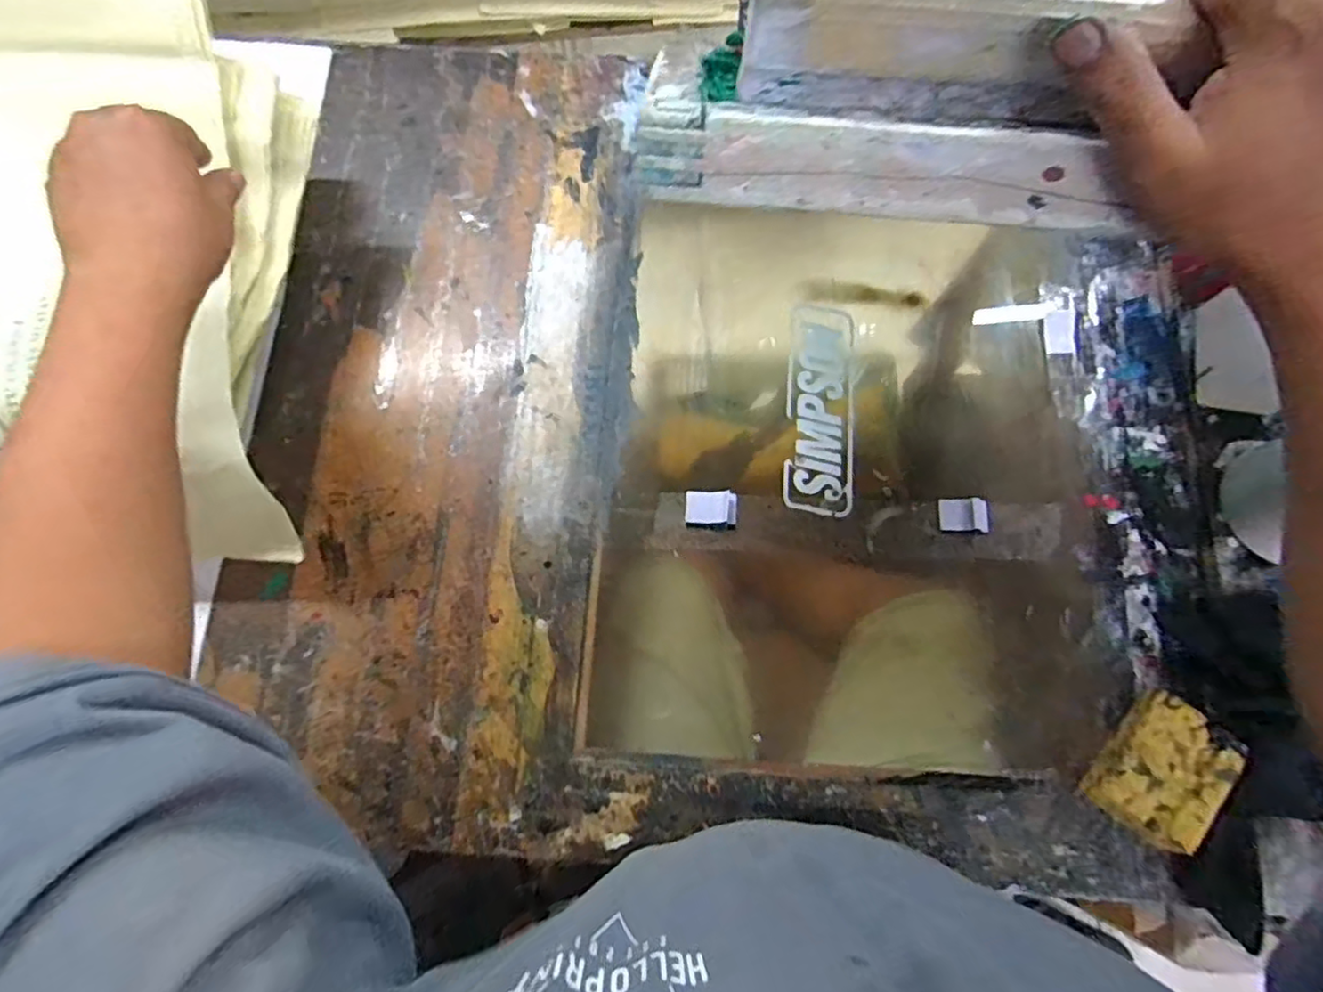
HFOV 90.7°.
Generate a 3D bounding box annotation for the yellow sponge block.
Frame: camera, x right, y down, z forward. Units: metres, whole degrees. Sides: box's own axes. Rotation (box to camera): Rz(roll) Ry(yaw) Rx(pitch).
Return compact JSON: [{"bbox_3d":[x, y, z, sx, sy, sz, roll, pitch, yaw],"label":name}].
[{"bbox_3d":[0.361,0.196,0.467,0.069,0.027,0.092,39,79,10],"label":"yellow sponge block"}]

